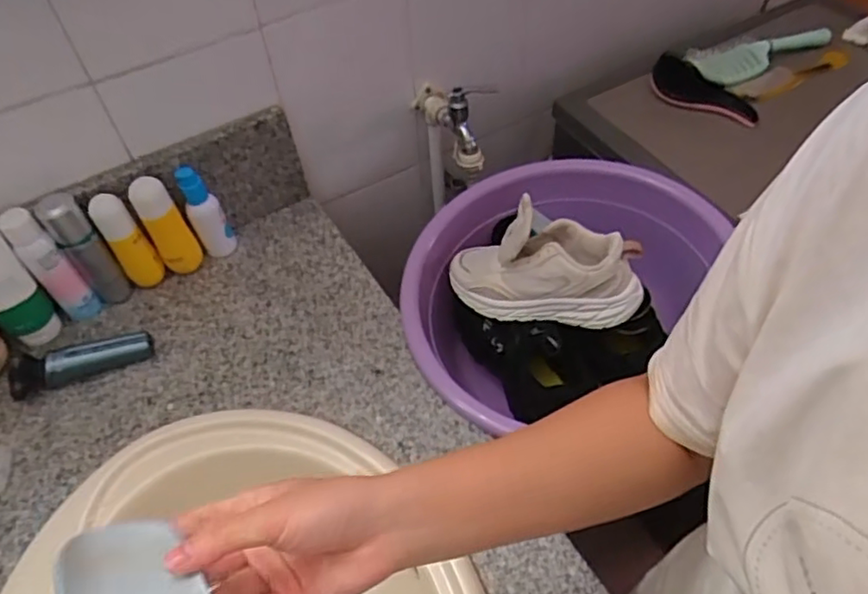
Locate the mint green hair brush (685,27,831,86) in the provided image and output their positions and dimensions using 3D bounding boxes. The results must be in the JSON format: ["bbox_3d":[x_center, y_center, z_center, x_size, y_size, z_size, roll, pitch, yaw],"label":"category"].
[{"bbox_3d":[0.528,-0.395,1.009,0.257,0.022,0.078,-20,52,-13],"label":"mint green hair brush"}]

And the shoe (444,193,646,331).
[{"bbox_3d":[0.138,-0.044,0.783,0.229,0.131,0.095,10,53,11],"label":"shoe"}]

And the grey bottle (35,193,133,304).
[{"bbox_3d":[-0.435,-0.058,0.788,0.042,0.163,0.044,-35,58,-22],"label":"grey bottle"}]

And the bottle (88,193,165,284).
[{"bbox_3d":[-0.387,-0.067,0.802,0.042,0.141,0.032,-36,58,-23],"label":"bottle"}]

